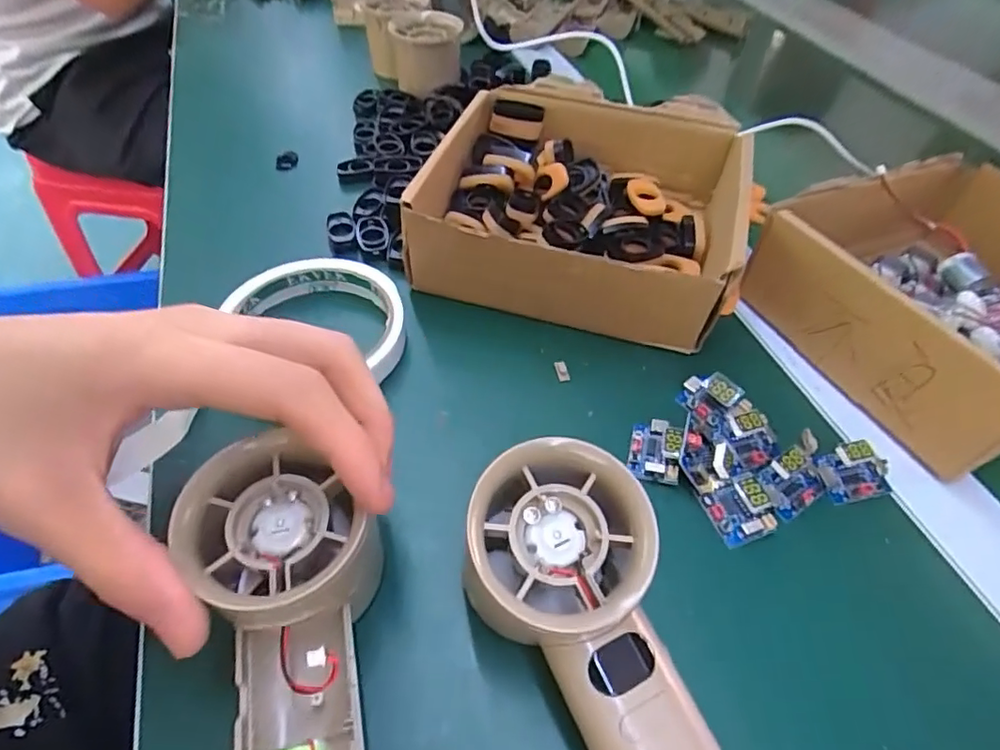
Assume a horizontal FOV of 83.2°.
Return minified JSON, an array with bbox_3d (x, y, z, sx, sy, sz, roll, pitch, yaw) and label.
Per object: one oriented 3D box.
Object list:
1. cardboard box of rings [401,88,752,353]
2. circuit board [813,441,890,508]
[{"bbox_3d":[0.049,-0.100,0.325,0.168,0.055,0.150,14,52,8],"label":"cardboard box of rings"},{"bbox_3d":[0.155,0.041,0.243,0.031,0.015,0.021,-7,52,-9],"label":"circuit board"}]

